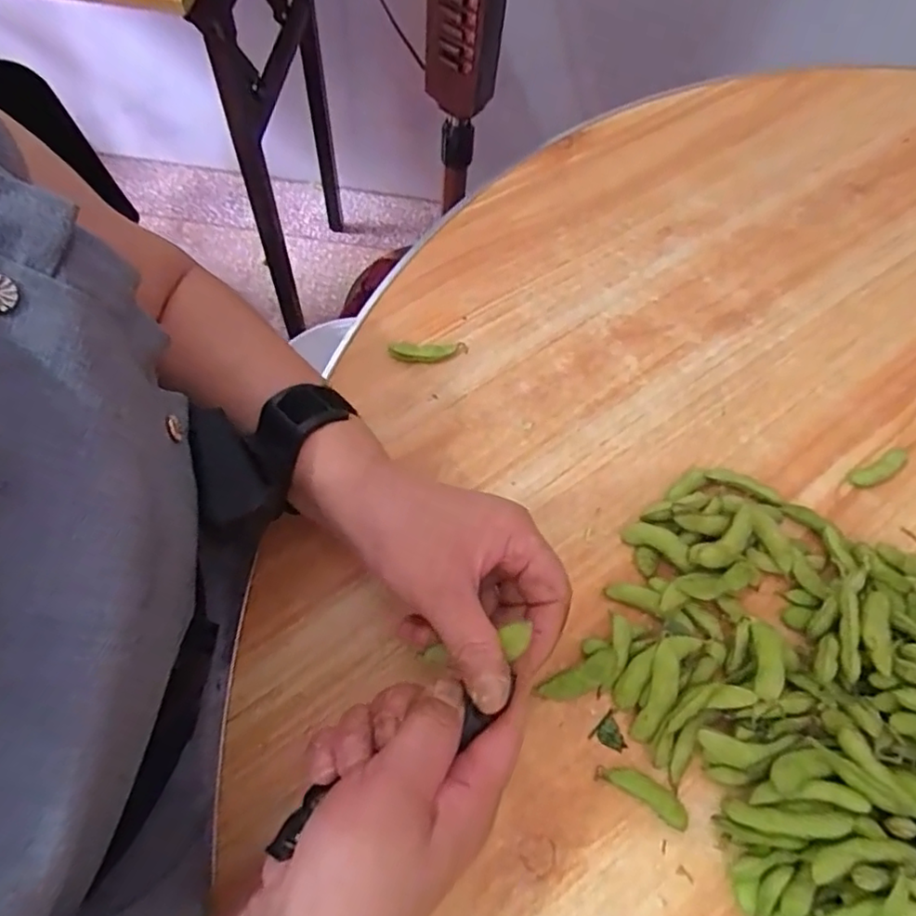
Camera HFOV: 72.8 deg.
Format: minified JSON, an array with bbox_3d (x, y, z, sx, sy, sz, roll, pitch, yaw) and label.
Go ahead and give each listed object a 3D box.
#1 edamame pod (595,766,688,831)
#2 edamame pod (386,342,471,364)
[{"bbox_3d":[0.096,0.172,0.321,0.048,0.007,0.014,30,66,10],"label":"edamame pod"},{"bbox_3d":[-0.020,-0.073,0.427,0.053,0.010,0.014,-1,64,-4],"label":"edamame pod"}]

